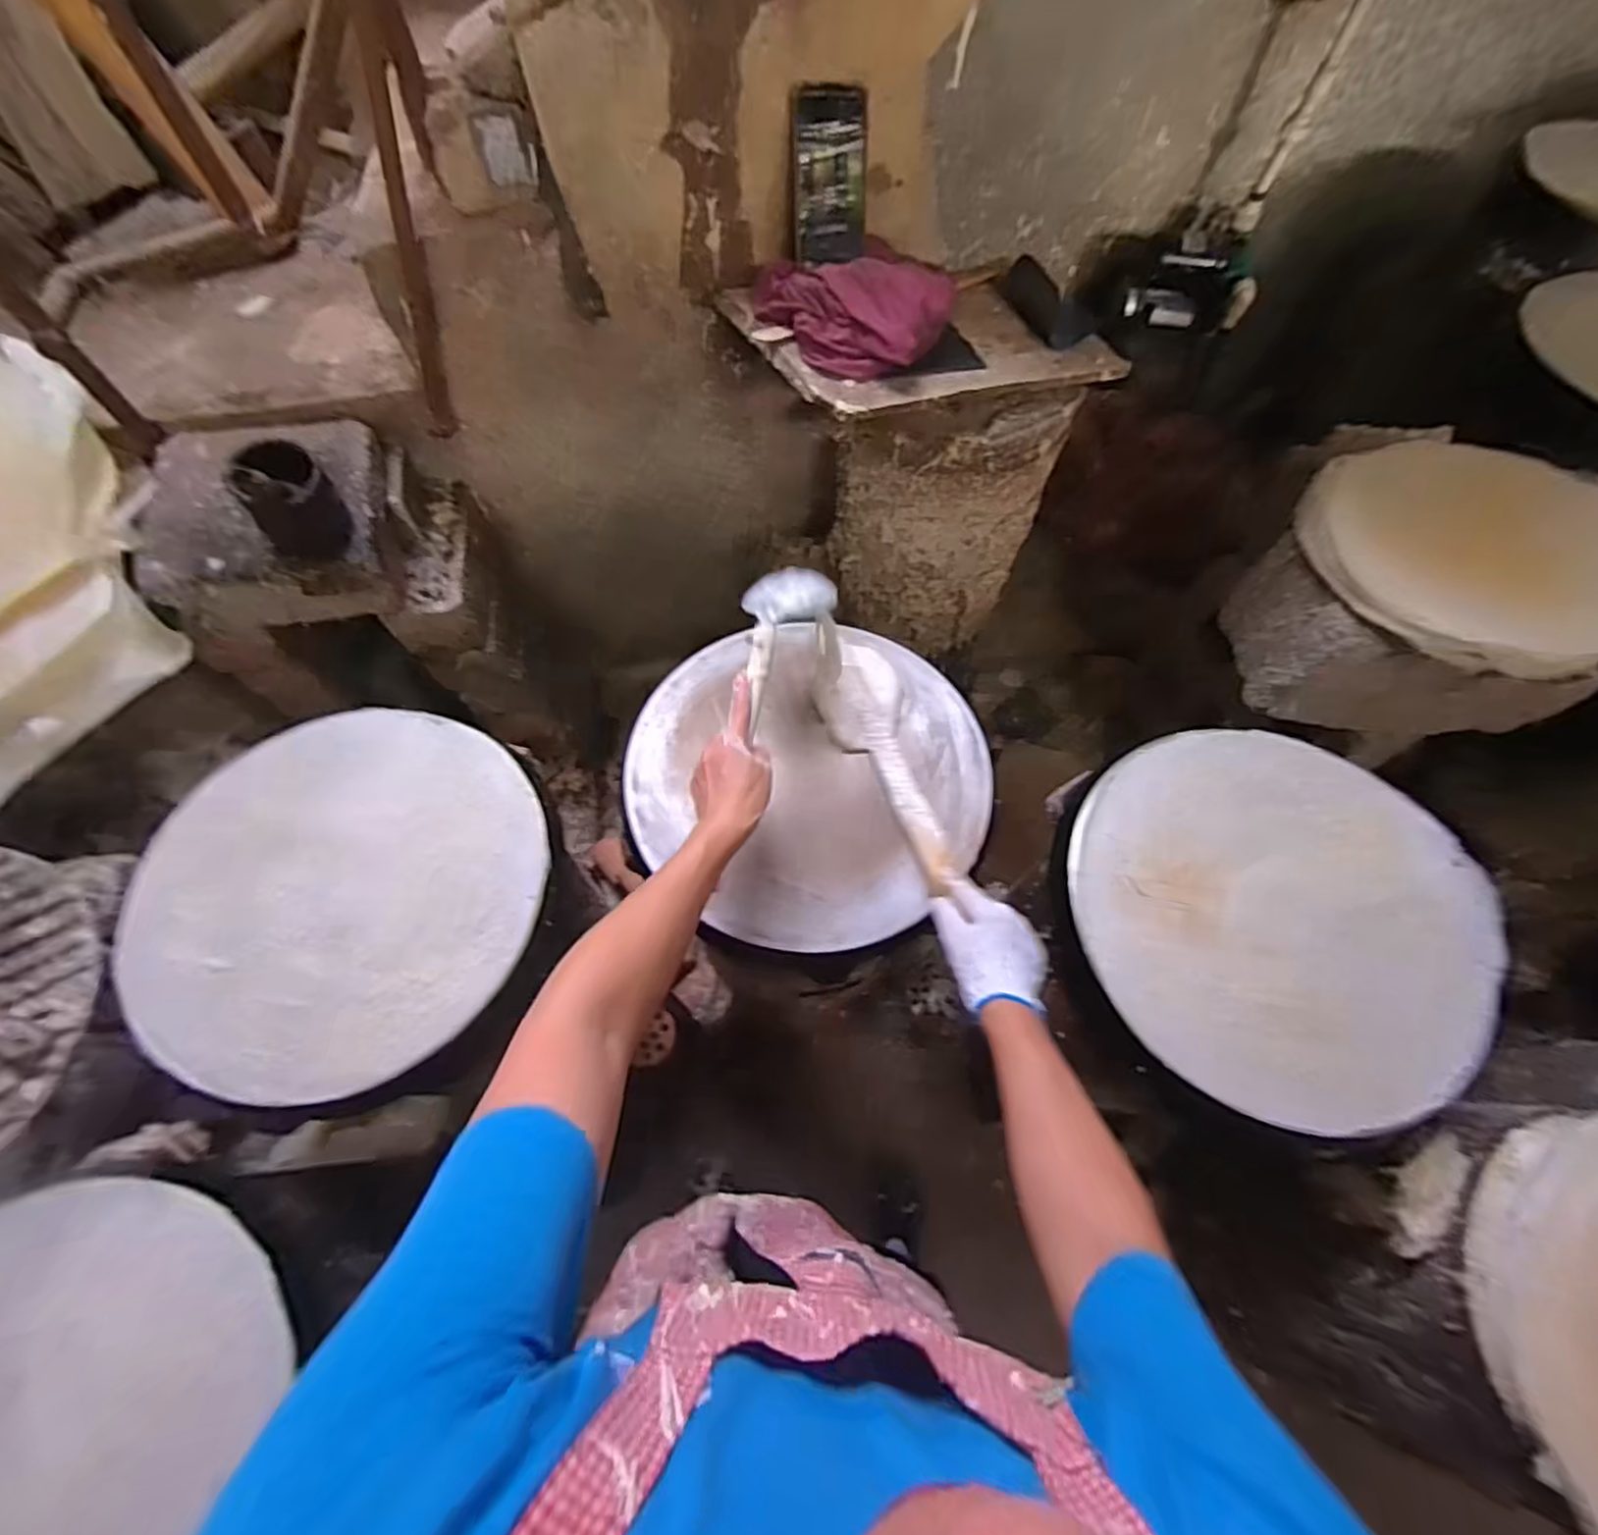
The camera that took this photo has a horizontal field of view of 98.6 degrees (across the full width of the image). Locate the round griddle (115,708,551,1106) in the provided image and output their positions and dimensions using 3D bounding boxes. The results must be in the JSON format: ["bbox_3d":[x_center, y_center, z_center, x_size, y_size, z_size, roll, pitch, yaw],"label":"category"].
[{"bbox_3d":[-0.461,0.115,0.690,0.400,0.036,0.372,0,64,-1],"label":"round griddle"}]

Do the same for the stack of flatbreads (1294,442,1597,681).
[{"bbox_3d":[0.855,-0.282,0.876,0.381,0.065,0.322,32,68,14],"label":"stack of flatbreads"}]

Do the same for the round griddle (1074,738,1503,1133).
[{"bbox_3d":[0.472,0.138,0.677,0.383,0.039,0.374,0,64,-1],"label":"round griddle"}]

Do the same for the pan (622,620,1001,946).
[{"bbox_3d":[0.009,0.006,0.754,0.389,0.036,0.367,0,64,-1],"label":"pan"}]

